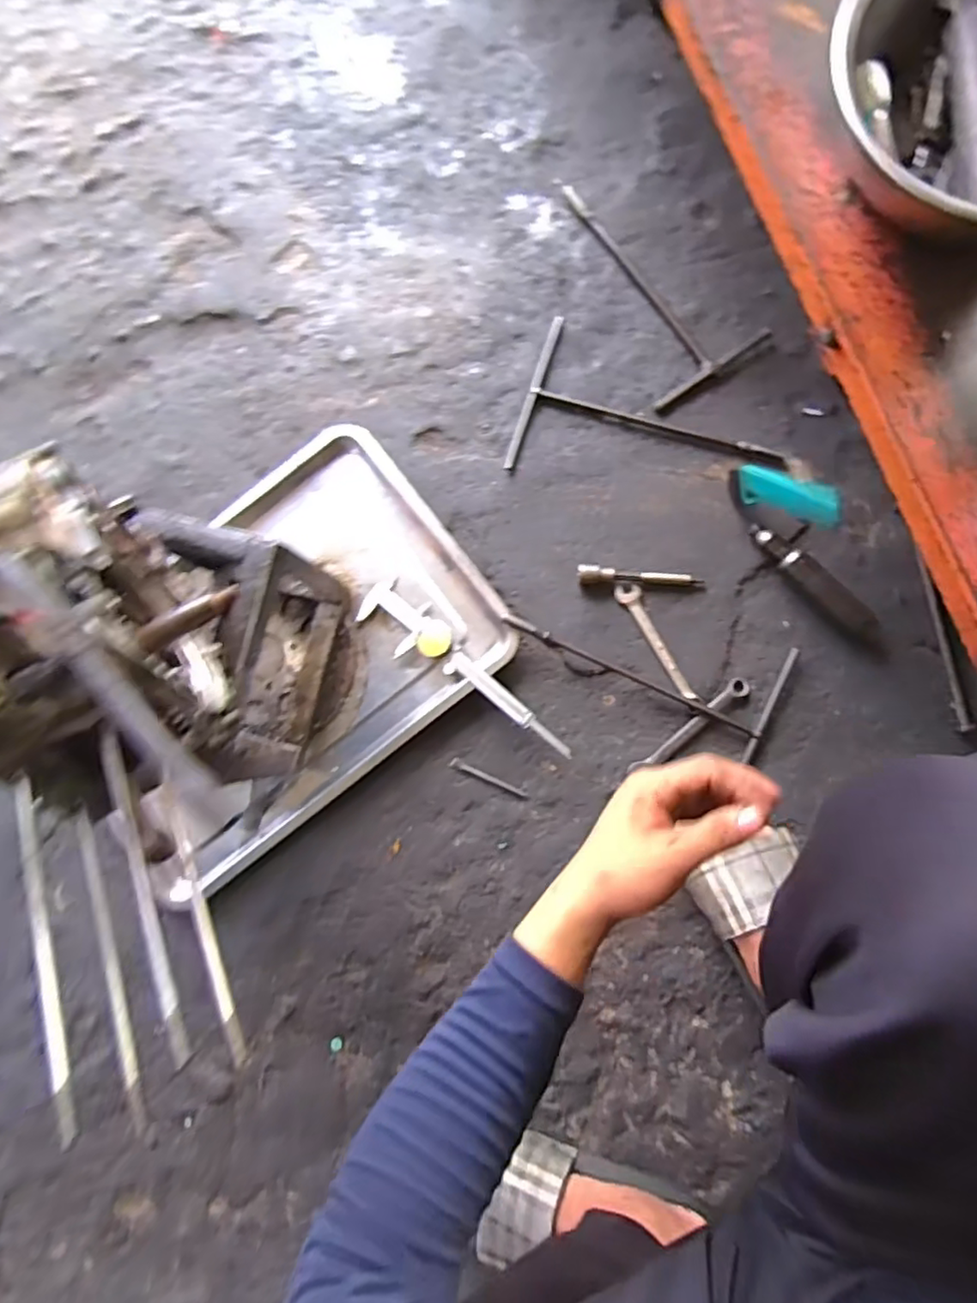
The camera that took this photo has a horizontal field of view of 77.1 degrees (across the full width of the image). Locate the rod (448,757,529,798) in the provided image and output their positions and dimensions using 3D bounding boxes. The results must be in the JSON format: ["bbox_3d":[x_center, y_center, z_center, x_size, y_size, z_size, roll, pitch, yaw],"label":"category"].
[{"bbox_3d":[0.000,0.139,0.677,0.091,0.006,0.010,23,86,8],"label":"rod"}]

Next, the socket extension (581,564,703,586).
[{"bbox_3d":[0.165,-0.083,0.669,0.132,0.024,0.020,0,83,6],"label":"socket extension"}]

